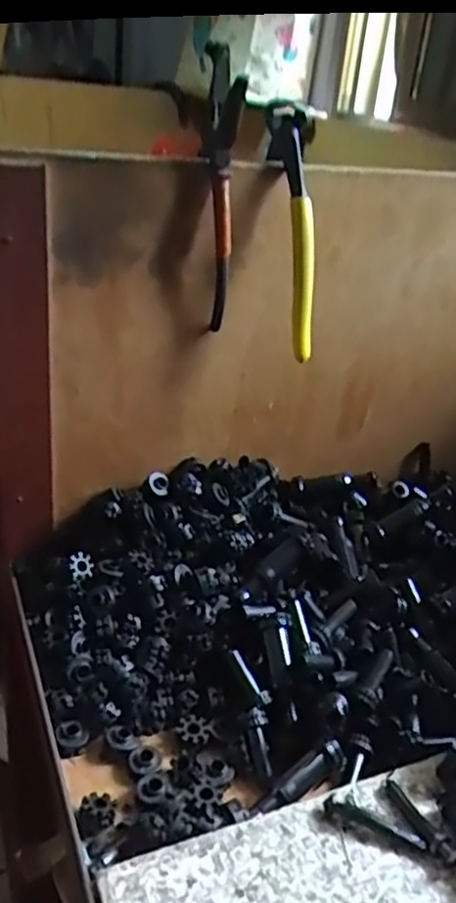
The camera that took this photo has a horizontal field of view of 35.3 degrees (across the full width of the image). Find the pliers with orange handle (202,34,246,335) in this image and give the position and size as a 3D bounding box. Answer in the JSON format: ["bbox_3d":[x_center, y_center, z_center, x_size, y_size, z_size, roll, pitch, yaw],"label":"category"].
[{"bbox_3d":[-0.006,-0.147,0.427,0.019,0.162,0.050,3,28,-6],"label":"pliers with orange handle"}]

